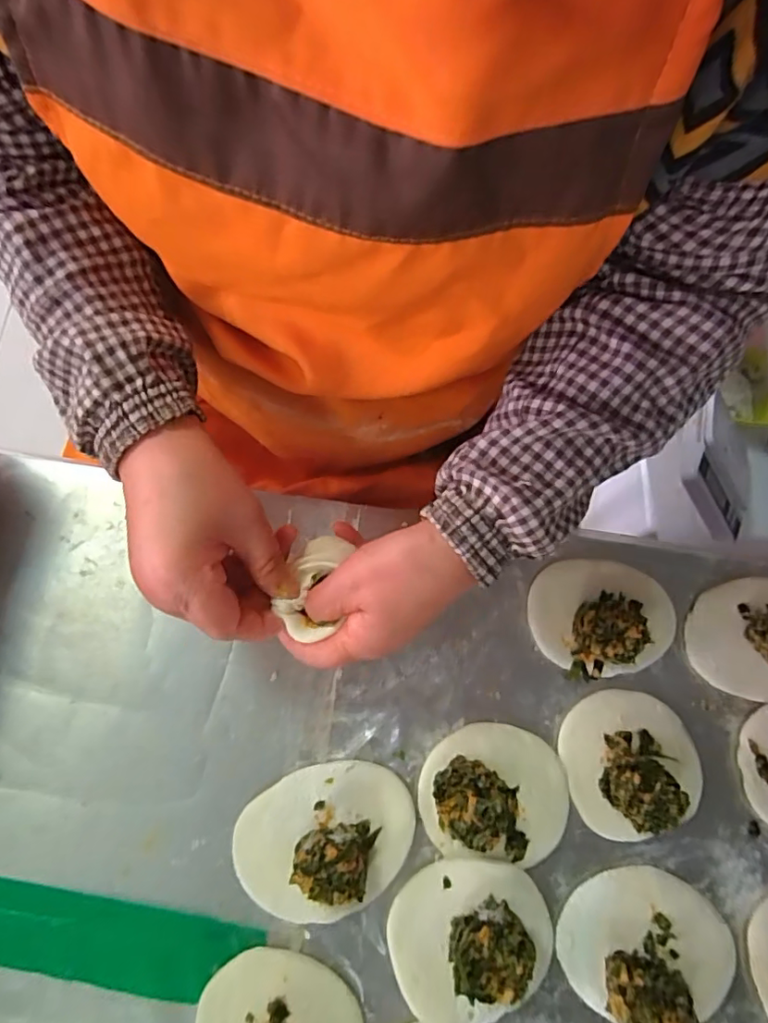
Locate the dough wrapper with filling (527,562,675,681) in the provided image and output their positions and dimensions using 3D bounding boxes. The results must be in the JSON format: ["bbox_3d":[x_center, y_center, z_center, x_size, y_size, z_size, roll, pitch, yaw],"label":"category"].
[{"bbox_3d":[0.148,0.067,0.363,0.093,0.030,0.078,-12,73,-4],"label":"dough wrapper with filling"}]

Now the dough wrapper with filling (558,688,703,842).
[{"bbox_3d":[0.155,0.153,0.338,0.082,0.032,0.080,0,72,0],"label":"dough wrapper with filling"}]

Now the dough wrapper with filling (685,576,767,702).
[{"bbox_3d":[0.255,0.083,0.360,0.092,0.032,0.078,-2,72,-1],"label":"dough wrapper with filling"}]

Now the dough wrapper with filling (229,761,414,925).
[{"bbox_3d":[-0.037,0.198,0.323,0.107,0.032,0.082,-6,73,-2],"label":"dough wrapper with filling"}]

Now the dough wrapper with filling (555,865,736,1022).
[{"bbox_3d":[0.156,0.252,0.311,0.101,0.029,0.073,0,72,-1],"label":"dough wrapper with filling"}]

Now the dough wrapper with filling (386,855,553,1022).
[{"bbox_3d":[0.049,0.246,0.311,0.091,0.029,0.080,-27,75,-9],"label":"dough wrapper with filling"}]

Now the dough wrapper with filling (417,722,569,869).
[{"bbox_3d":[0.070,0.173,0.333,0.091,0.028,0.076,7,73,2],"label":"dough wrapper with filling"}]

